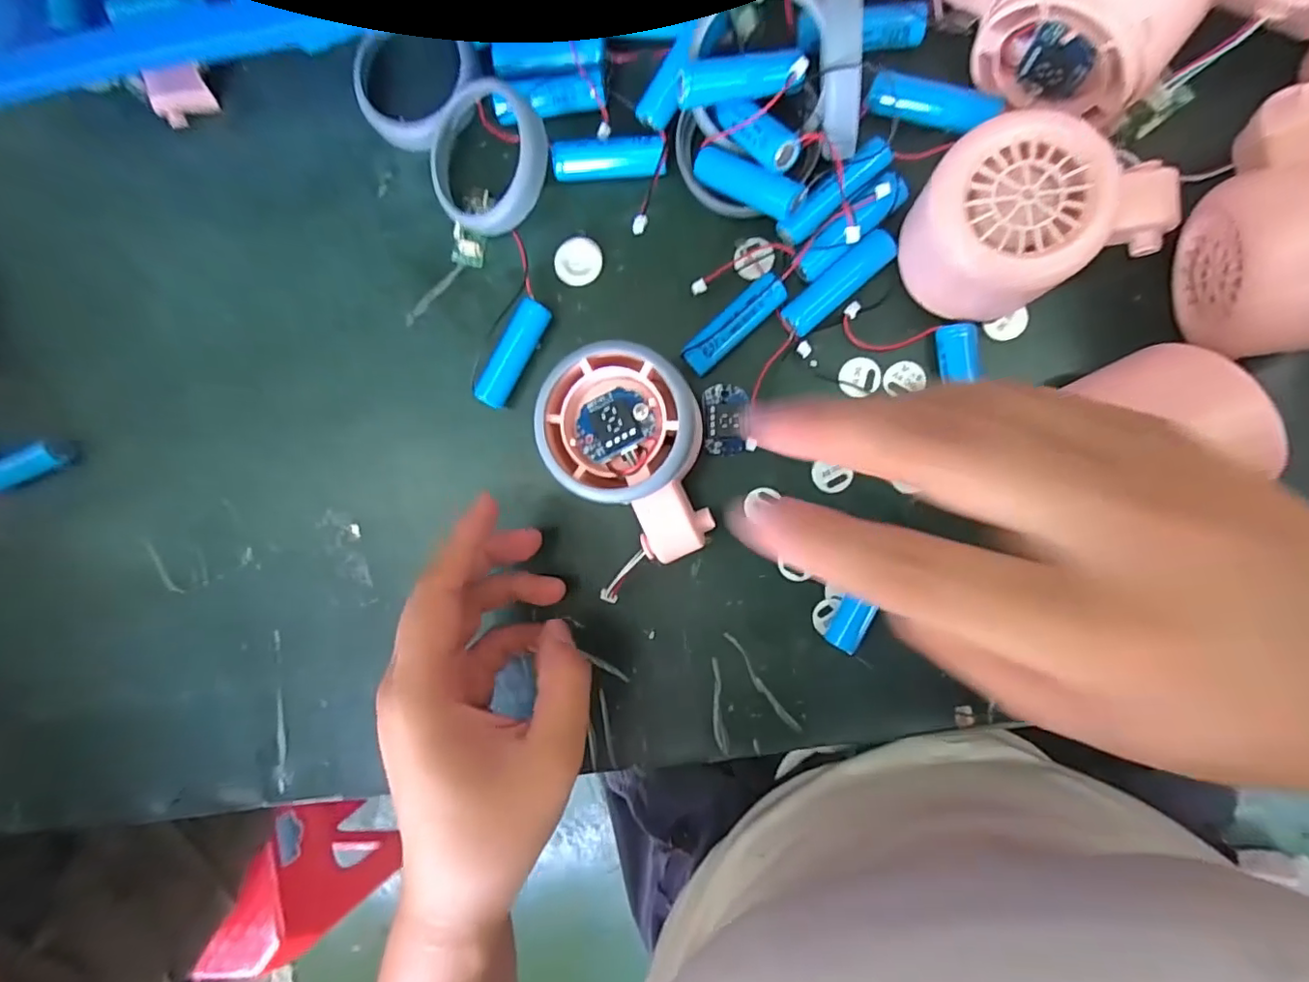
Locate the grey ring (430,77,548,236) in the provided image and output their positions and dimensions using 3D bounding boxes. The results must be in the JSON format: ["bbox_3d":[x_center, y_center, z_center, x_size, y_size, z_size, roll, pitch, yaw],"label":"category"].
[{"bbox_3d":[-0.072,-0.144,0.251,0.057,0.013,0.057,5,100,28],"label":"grey ring"}]

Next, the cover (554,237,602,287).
[{"bbox_3d":[-0.034,-0.102,0.257,0.021,0.004,0.020,1,94,9],"label":"cover"}]

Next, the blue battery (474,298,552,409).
[{"bbox_3d":[-0.062,-0.061,0.260,0.013,0.015,0.049,32,98,6],"label":"blue battery"}]

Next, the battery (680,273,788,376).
[{"bbox_3d":[0.034,-0.069,0.241,0.049,0.011,0.014,-42,86,9],"label":"battery"}]

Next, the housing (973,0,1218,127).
[{"bbox_3d":[0.150,-0.164,0.193,0.058,0.050,0.054,38,98,5],"label":"housing"}]

